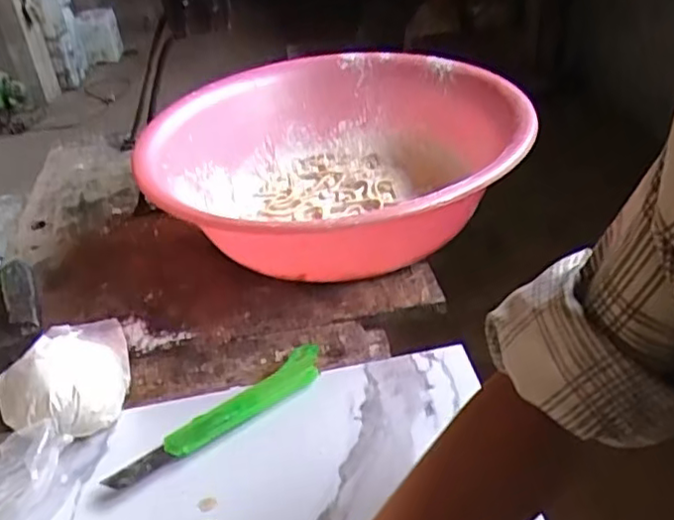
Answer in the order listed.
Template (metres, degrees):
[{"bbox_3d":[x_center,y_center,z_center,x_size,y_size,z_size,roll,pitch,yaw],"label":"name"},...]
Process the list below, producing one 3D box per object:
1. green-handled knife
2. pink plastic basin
[{"bbox_3d":[-0.087,0.120,0.507,0.187,0.013,0.028,-29,44,-27],"label":"green-handled knife"},{"bbox_3d":[0.003,-0.102,0.735,0.392,0.143,0.408,-4,38,3],"label":"pink plastic basin"}]

